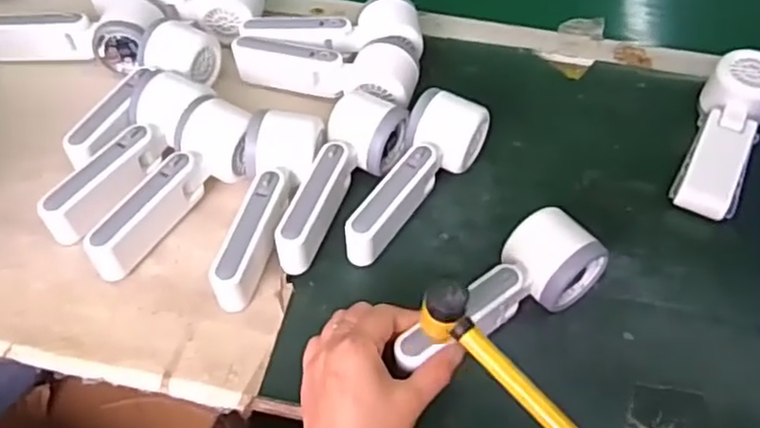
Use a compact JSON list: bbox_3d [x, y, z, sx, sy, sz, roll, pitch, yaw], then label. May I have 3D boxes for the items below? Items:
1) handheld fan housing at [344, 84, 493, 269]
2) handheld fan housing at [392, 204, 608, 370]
[{"bbox_3d":[0.028,-0.026,0.532,0.052,0.057,0.159,25,53,18],"label":"handheld fan housing"},{"bbox_3d":[0.079,0.057,0.464,0.164,0.052,0.055,-27,57,-21],"label":"handheld fan housing"}]

